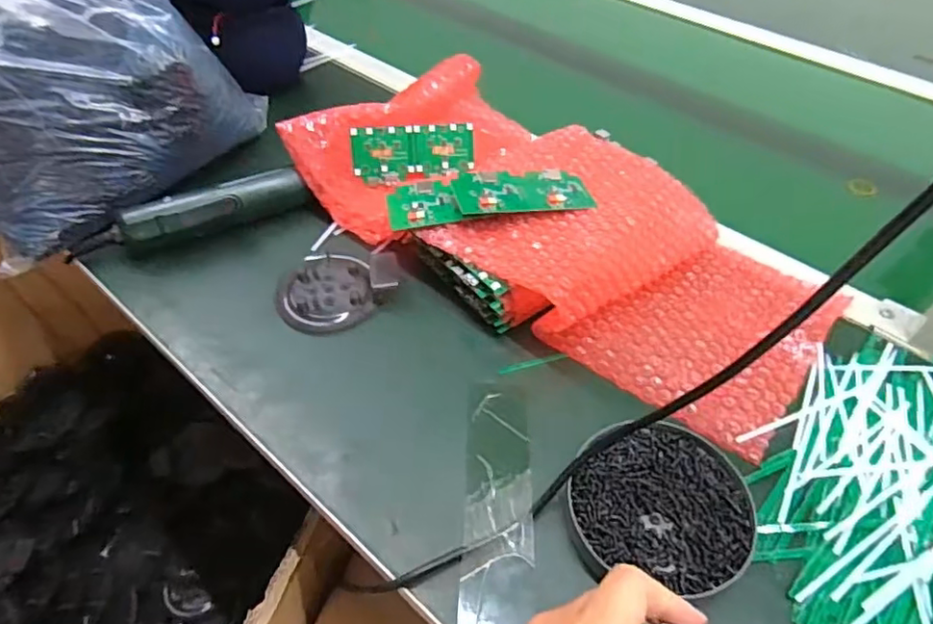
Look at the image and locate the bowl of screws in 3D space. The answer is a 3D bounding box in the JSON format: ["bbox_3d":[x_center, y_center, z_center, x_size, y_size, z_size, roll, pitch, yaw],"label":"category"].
[{"bbox_3d":[0.123,0.121,0.386,0.109,0.018,0.105,0,49,-1],"label":"bowl of screws"}]

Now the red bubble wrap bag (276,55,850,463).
[{"bbox_3d":[0.080,-0.085,0.526,0.458,0.072,0.212,32,55,24],"label":"red bubble wrap bag"}]

